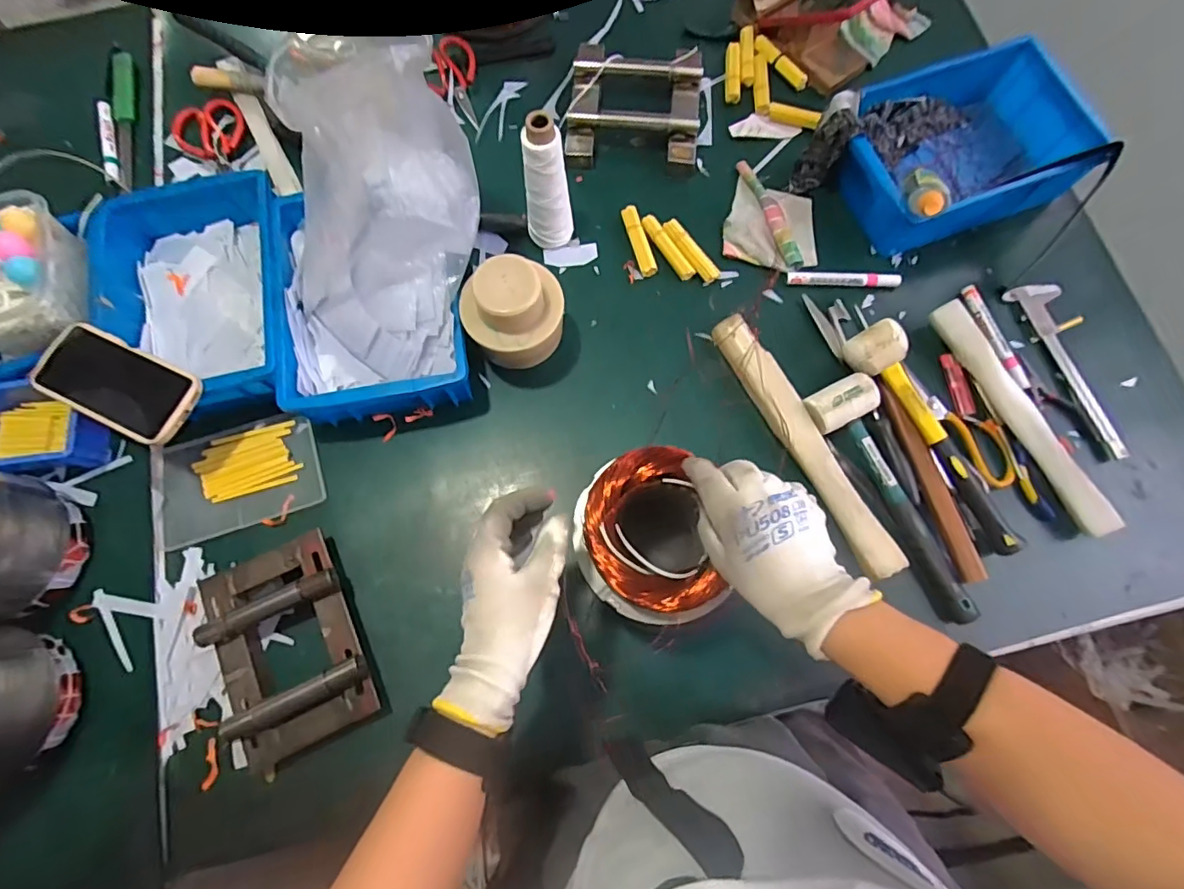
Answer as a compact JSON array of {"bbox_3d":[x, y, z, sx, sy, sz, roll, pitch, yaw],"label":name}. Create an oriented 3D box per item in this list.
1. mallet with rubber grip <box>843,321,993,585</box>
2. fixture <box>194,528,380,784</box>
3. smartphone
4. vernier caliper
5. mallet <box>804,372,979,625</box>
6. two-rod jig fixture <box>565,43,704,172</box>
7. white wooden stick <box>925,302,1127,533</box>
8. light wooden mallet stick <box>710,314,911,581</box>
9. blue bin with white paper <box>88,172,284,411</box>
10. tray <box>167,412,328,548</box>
[{"bbox_3d":[0.360,0.004,0.593,0.048,0.067,0.290,-18,75,-5],"label":"mallet with rubber grip"},{"bbox_3d":[-0.312,0.207,0.554,0.141,0.046,0.202,-25,75,-6],"label":"fixture"},{"bbox_3d":[-0.494,-0.066,0.557,0.176,0.014,0.080,24,76,7],"label":"smartphone"},{"bbox_3d":[0.586,-0.098,0.650,0.068,0.010,0.230,-17,75,-4],"label":"vernier caliper"},{"bbox_3d":[0.324,0.059,0.586,0.074,0.038,0.281,-20,75,-5],"label":"mallet"},{"bbox_3d":[0.059,-0.472,0.745,0.181,0.043,0.192,5,74,2],"label":"two-rod jig fixture"},{"bbox_3d":[0.488,-0.035,0.618,0.030,0.034,0.295,-25,75,-6],"label":"white wooden stick"},{"bbox_3d":[0.243,-0.006,0.622,0.049,0.036,0.337,-27,76,-7],"label":"light wooden mallet stick"},{"bbox_3d":[-0.456,-0.176,0.641,0.211,0.085,0.304,-15,75,-4],"label":"blue bin with white paper"},{"bbox_3d":[-0.403,0.038,0.623,0.172,0.018,0.122,-14,75,-3],"label":"tray"}]

